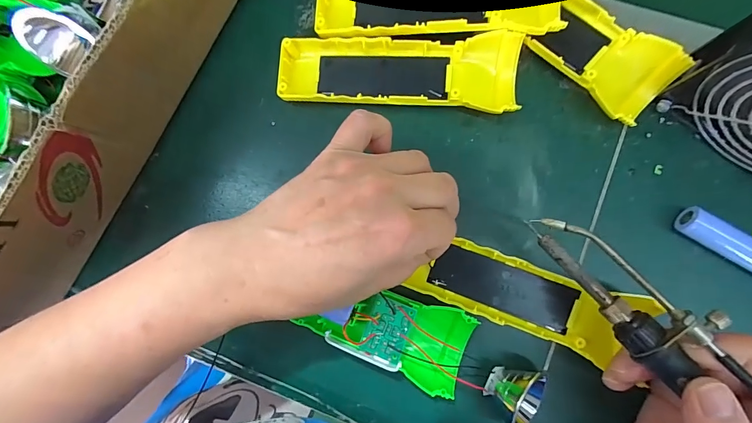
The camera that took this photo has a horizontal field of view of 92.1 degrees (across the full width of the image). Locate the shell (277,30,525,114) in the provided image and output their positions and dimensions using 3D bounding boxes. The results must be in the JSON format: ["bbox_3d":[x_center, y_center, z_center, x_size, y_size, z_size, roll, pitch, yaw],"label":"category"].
[{"bbox_3d":[0.014,-0.093,0.250,0.161,0.025,0.049,3,86,5],"label":"shell"}]

